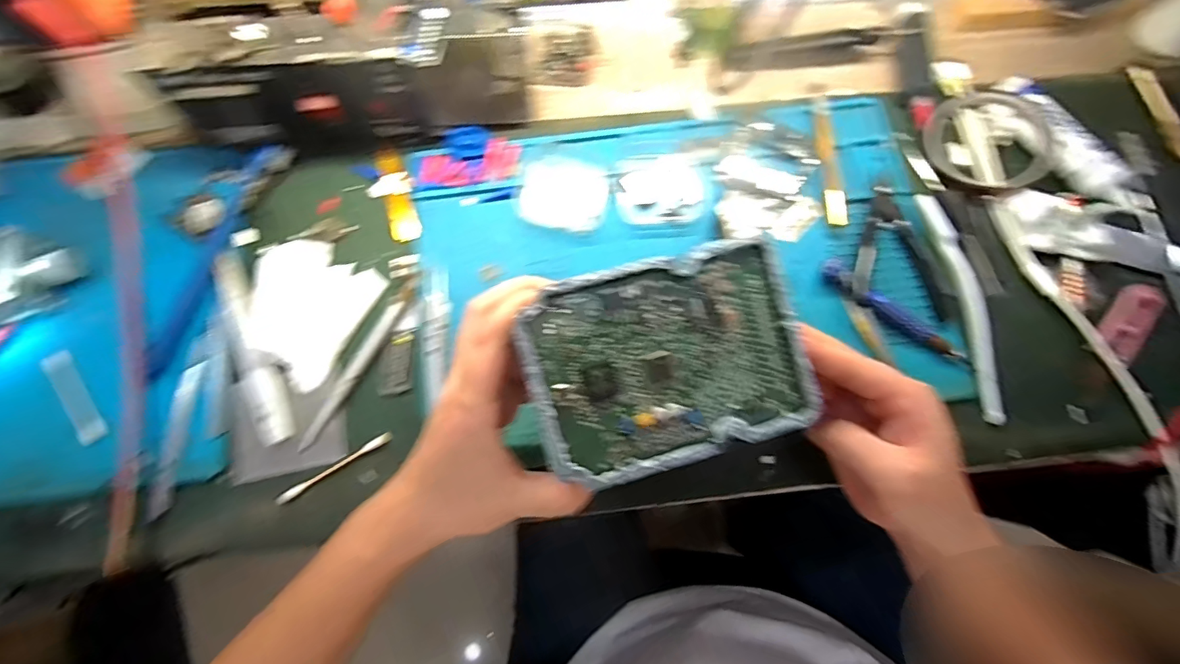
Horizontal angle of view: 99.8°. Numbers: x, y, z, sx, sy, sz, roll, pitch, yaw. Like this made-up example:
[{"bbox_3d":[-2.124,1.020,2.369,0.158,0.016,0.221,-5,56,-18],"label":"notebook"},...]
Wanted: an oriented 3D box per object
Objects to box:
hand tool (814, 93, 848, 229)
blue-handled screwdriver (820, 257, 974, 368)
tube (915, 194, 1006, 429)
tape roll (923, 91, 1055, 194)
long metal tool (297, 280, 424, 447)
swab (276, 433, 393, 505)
[{"bbox_3d":[0.186,-0.135,0.386,0.016,0.007,0.113,0,75,-1],"label":"hand tool"},{"bbox_3d":[0.215,-0.012,0.351,0.117,0.015,0.018,38,78,9],"label":"blue-handled screwdriver"},{"bbox_3d":[0.271,-0.022,0.357,0.023,0.008,0.170,-8,75,-3],"label":"tube"},{"bbox_3d":[0.309,-0.150,0.386,0.086,0.018,0.088,0,75,-1],"label":"tape roll"},{"bbox_3d":[-0.156,0.018,0.338,0.012,0.010,0.134,27,76,6],"label":"long metal tool"},{"bbox_3d":[-0.167,0.089,0.327,0.078,0.006,0.006,-31,78,-9],"label":"swab"}]

